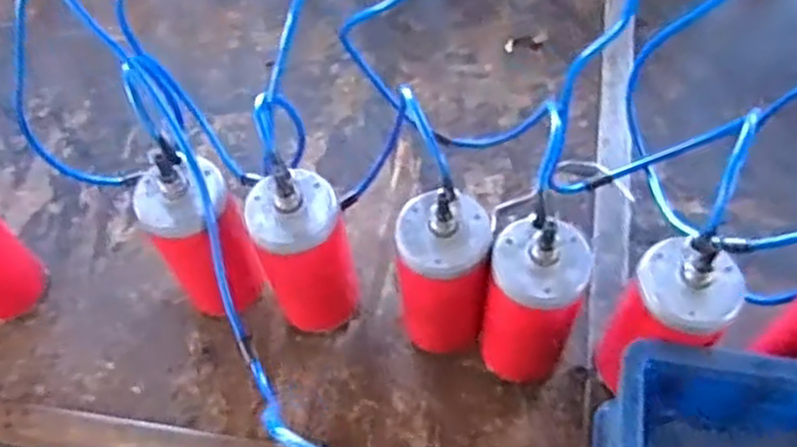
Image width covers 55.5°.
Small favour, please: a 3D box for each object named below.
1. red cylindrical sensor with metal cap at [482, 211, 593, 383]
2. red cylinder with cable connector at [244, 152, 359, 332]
[{"bbox_3d":[0.109,0.067,0.622,0.071,0.204,0.071,-1,59,2],"label":"red cylindrical sensor with metal cap"},{"bbox_3d":[-0.081,0.025,0.663,0.070,0.201,0.067,-1,59,2],"label":"red cylinder with cable connector"}]

